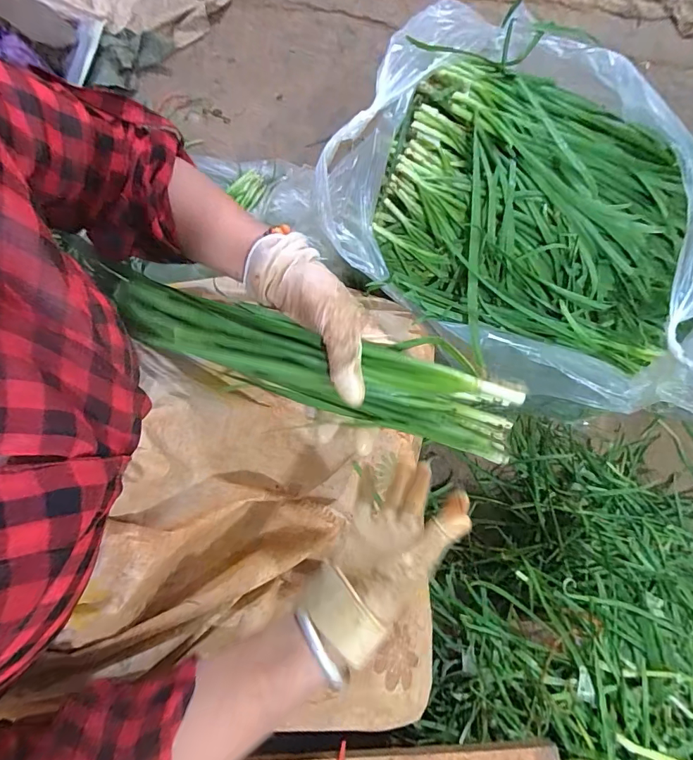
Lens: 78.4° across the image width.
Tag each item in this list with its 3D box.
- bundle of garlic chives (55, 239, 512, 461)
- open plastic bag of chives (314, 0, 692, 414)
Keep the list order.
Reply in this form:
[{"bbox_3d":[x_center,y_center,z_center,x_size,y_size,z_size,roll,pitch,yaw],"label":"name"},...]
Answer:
[{"bbox_3d":[-0.045,-0.023,0.325,0.349,0.051,0.055,19,76,5],"label":"bundle of garlic chives"},{"bbox_3d":[0.250,-0.203,0.546,0.520,0.184,0.383,29,77,5],"label":"open plastic bag of chives"}]

